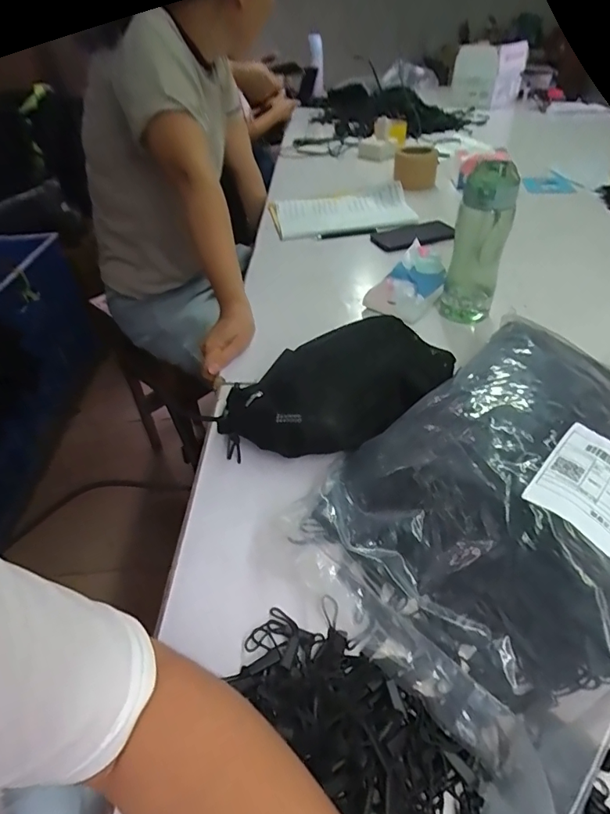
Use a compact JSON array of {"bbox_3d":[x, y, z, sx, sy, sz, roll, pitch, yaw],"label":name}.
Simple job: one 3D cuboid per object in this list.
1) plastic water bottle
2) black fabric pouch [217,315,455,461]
[{"bbox_3d":[0.236,-0.220,0.633,0.072,0.198,0.060,13,45,18],"label":"plastic water bottle"},{"bbox_3d":[0.041,-0.022,0.504,0.269,0.073,0.131,-17,44,-15],"label":"black fabric pouch"}]

